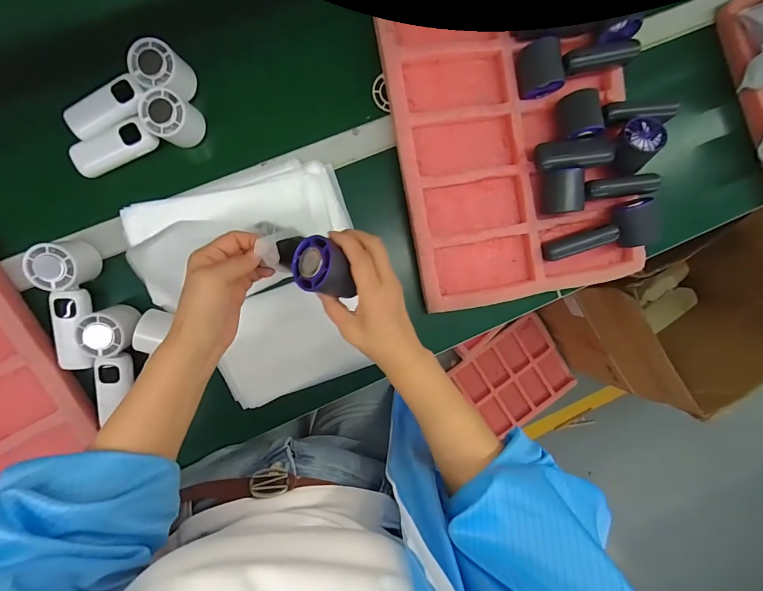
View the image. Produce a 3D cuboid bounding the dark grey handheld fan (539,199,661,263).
[{"bbox_3d":[0.299,-0.092,0.505,0.145,0.063,0.067,-11,95,-7],"label":"dark grey handheld fan"}]

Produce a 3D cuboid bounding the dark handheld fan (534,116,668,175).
[{"bbox_3d":[0.288,-0.195,0.502,0.154,0.043,0.060,-5,95,7],"label":"dark handheld fan"}]

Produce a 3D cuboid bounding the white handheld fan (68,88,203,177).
[{"bbox_3d":[-0.302,-0.198,0.458,0.157,0.054,0.048,-23,97,-6],"label":"white handheld fan"}]

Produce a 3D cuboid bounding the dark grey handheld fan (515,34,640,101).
[{"bbox_3d":[0.256,-0.318,0.506,0.157,0.044,0.065,-18,96,-7],"label":"dark grey handheld fan"}]

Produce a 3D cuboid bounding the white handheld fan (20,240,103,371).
[{"bbox_3d":[-0.378,0.012,0.451,0.048,0.056,0.154,-2,94,-8],"label":"white handheld fan"}]

